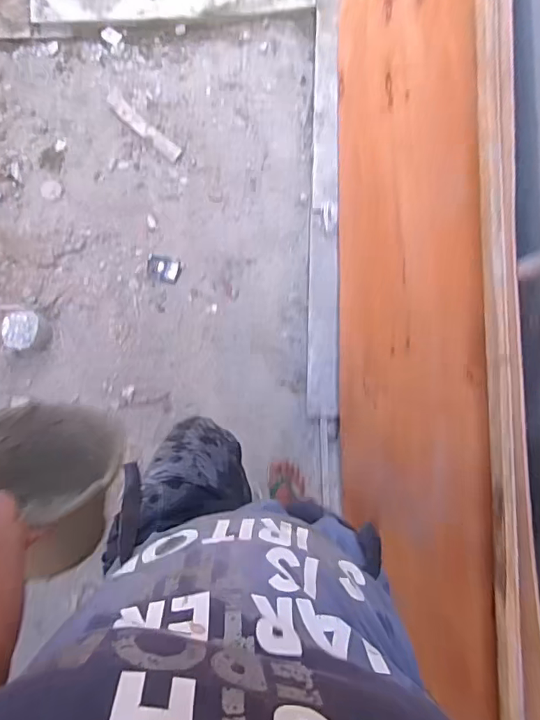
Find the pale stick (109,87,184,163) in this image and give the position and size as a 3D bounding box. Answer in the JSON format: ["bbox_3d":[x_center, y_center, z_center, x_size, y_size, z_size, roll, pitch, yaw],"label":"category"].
[{"bbox_3d":[-0.410,-0.753,1.559,0.319,0.010,0.058,44,87,3],"label":"pale stick"}]

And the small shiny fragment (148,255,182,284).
[{"bbox_3d":[-0.332,-0.281,1.507,0.105,0.007,0.071,14,86,1],"label":"small shiny fragment"}]

